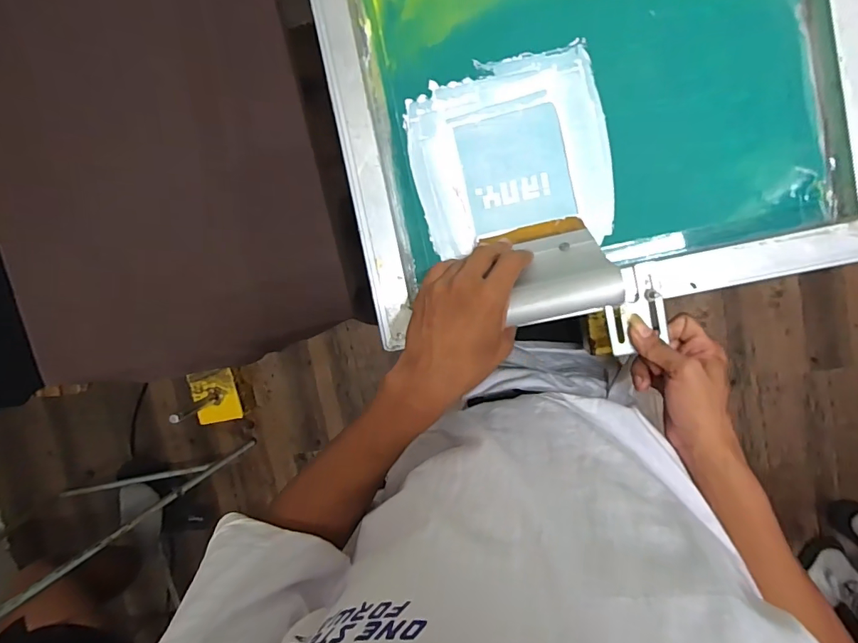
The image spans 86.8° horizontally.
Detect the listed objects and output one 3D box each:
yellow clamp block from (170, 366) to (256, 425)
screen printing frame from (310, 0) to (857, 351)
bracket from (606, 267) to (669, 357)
[{"bbox_3d":[-0.262,0.095,0.535,0.060,0.100,0.070,-20,96,9],"label":"yellow clamp block"},{"bbox_3d":[0.120,-0.348,0.412,0.466,0.040,0.655,-11,94,7],"label":"screen printing frame"},{"bbox_3d":[0.190,-0.010,0.418,0.050,0.007,0.078,-11,94,7],"label":"bracket"}]

